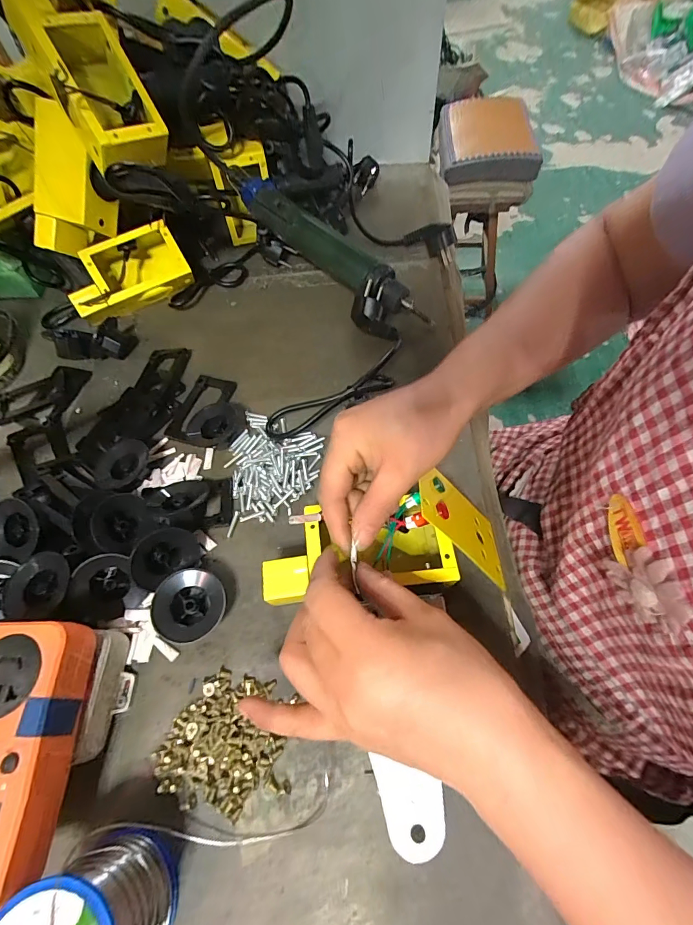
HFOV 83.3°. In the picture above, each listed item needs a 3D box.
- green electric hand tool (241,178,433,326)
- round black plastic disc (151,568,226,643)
[{"bbox_3d":[-0.016,-0.231,0.431,0.255,0.038,0.043,38,69,6],"label":"green electric hand tool"},{"bbox_3d":[-0.113,0.104,0.282,0.048,0.016,0.048,6,58,-10],"label":"round black plastic disc"}]

